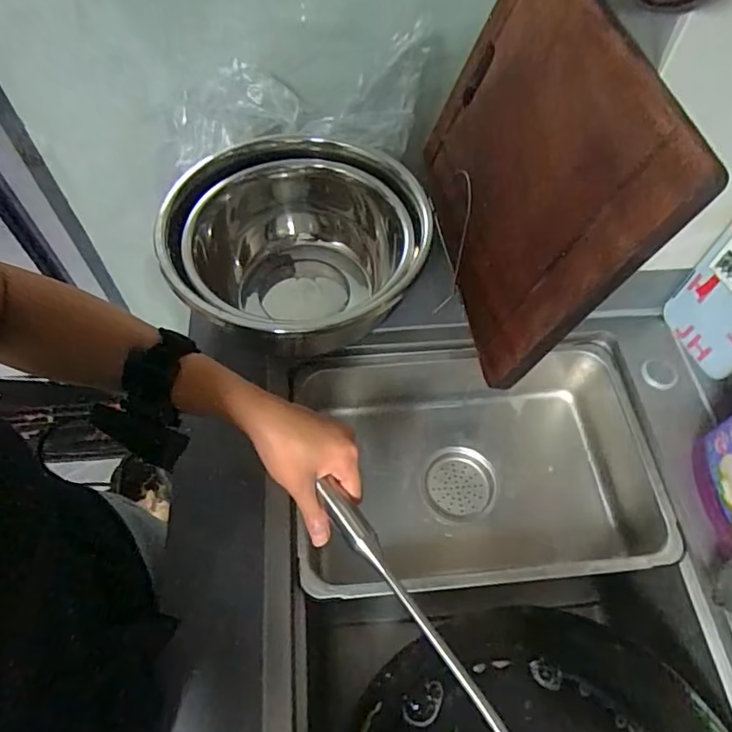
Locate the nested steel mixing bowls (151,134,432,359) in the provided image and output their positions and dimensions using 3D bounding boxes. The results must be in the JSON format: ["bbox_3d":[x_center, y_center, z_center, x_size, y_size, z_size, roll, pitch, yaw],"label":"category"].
[{"bbox_3d":[-0.068,-0.105,0.580,0.247,0.141,0.240,0,58,0],"label":"nested steel mixing bowls"}]

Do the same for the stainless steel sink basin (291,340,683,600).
[{"bbox_3d":[0.125,0.115,0.590,0.354,0.111,0.242,-4,58,-3],"label":"stainless steel sink basin"}]

